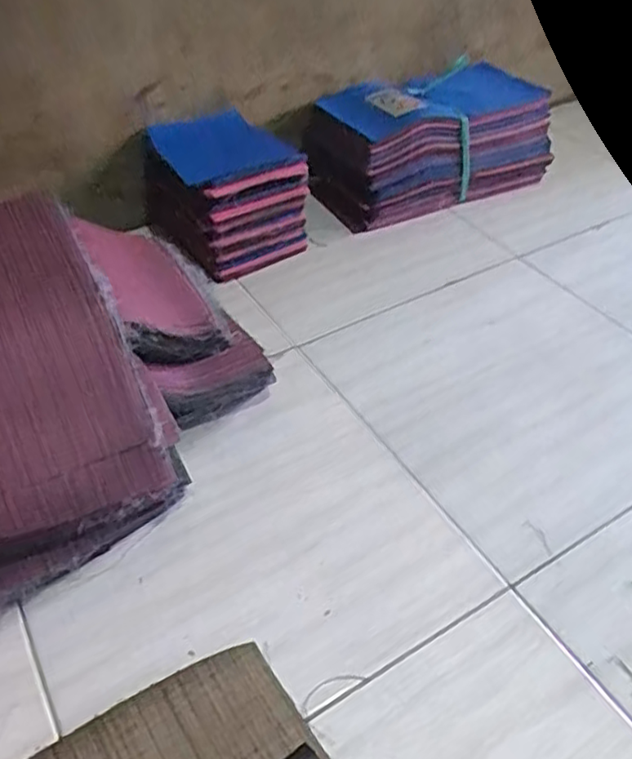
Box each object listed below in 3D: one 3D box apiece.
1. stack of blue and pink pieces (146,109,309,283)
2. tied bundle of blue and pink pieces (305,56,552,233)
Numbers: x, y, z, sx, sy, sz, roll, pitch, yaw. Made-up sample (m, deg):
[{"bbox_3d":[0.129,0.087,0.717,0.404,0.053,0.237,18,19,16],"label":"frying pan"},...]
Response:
[{"bbox_3d":[-0.135,-0.273,0.943,0.161,0.153,0.212,-26,51,-25],"label":"stack of blue and pink pieces"},{"bbox_3d":[0.195,-0.391,1.059,0.409,0.175,0.148,-21,49,-21],"label":"tied bundle of blue and pink pieces"}]

